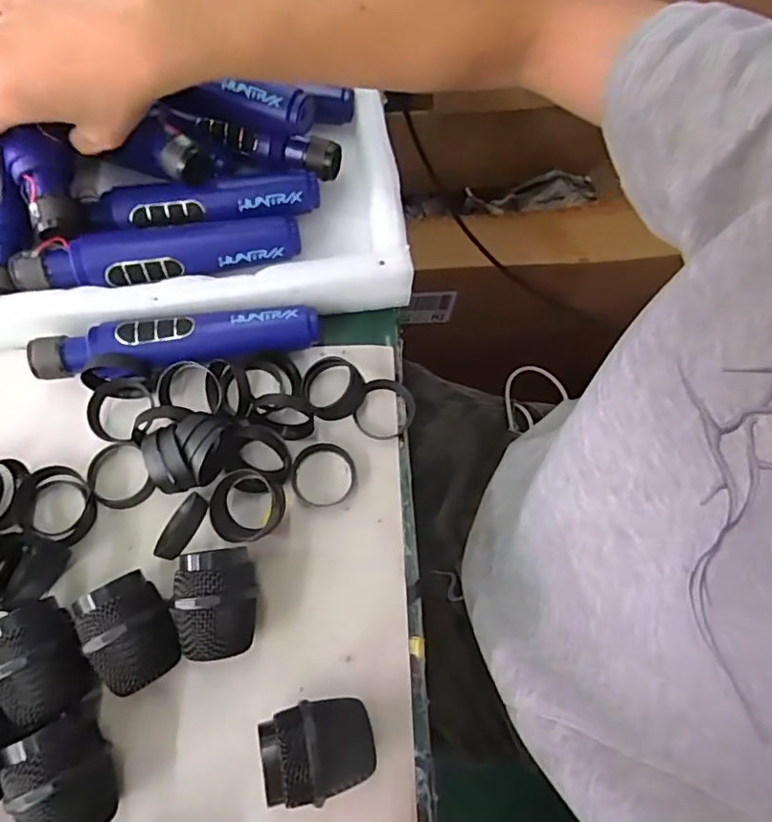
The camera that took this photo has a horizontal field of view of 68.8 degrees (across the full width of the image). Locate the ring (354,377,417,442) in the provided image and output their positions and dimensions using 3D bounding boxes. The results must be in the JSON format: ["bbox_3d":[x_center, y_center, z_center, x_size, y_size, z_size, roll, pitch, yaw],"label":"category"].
[{"bbox_3d":[0.001,-0.002,0.400,0.039,0.010,0.046,18,68,4],"label":"ring"}]

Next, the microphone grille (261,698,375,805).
[{"bbox_3d":[-0.036,0.182,0.305,0.057,0.047,0.045,-9,69,-7],"label":"microphone grille"}]

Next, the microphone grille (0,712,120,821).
[{"bbox_3d":[-0.165,0.192,0.289,0.053,0.044,0.056,-32,73,-15],"label":"microphone grille"}]

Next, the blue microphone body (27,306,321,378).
[{"bbox_3d":[-0.142,-0.045,0.393,0.189,0.038,0.034,-6,68,-6],"label":"blue microphone body"}]

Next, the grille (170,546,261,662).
[{"bbox_3d":[-0.098,0.111,0.331,0.045,0.049,0.063,-6,68,-6],"label":"grille"}]

